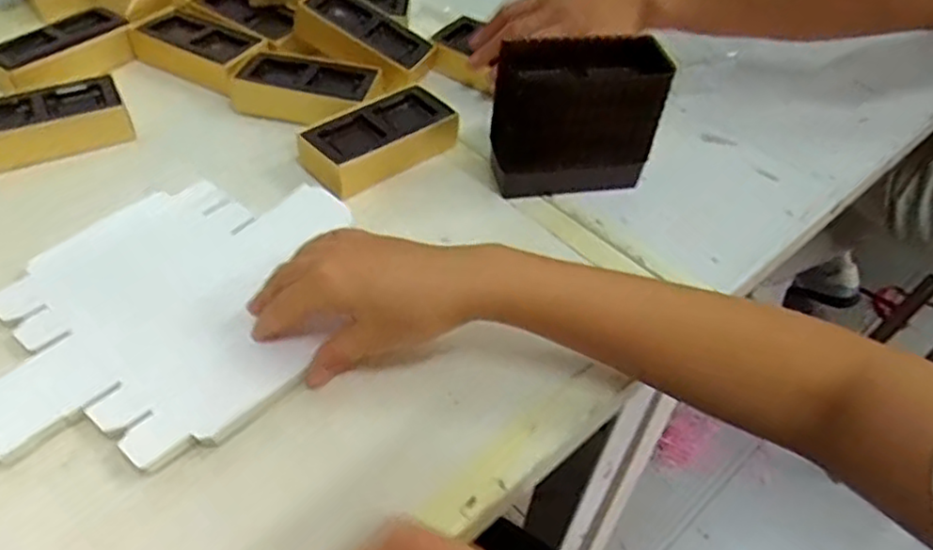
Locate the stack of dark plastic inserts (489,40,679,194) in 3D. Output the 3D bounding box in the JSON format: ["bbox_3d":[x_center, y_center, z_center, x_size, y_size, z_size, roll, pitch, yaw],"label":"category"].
[{"bbox_3d":[0.077,-0.116,0.499,0.118,0.102,0.061,-6,47,-10],"label":"stack of dark plastic inserts"}]

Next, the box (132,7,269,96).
[{"bbox_3d":[-0.238,-0.199,0.606,0.121,0.033,0.055,22,49,16],"label":"box"}]

